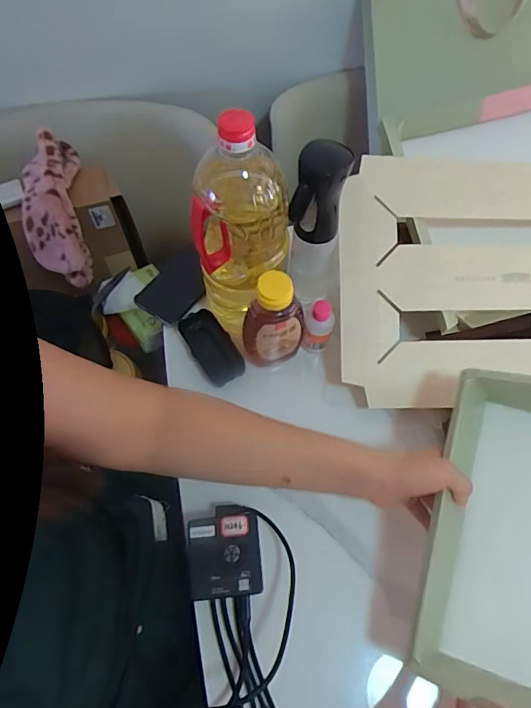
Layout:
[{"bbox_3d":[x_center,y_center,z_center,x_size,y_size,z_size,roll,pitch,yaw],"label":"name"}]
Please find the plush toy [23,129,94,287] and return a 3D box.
[{"bbox_3d":[-0.331,-0.227,0.708,0.083,0.087,0.228,-6,92,-3],"label":"plush toy"}]

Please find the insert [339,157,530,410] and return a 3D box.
[{"bbox_3d":[0.311,-0.095,0.562,0.432,0.033,0.311,-1,86,2],"label":"insert"}]

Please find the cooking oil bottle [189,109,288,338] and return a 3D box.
[{"bbox_3d":[-0.027,-0.134,0.517,0.105,0.272,0.110,-1,64,0],"label":"cooking oil bottle"}]

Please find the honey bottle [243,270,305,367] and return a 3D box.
[{"bbox_3d":[0.009,-0.033,0.554,0.058,0.149,0.063,0,64,0],"label":"honey bottle"}]

